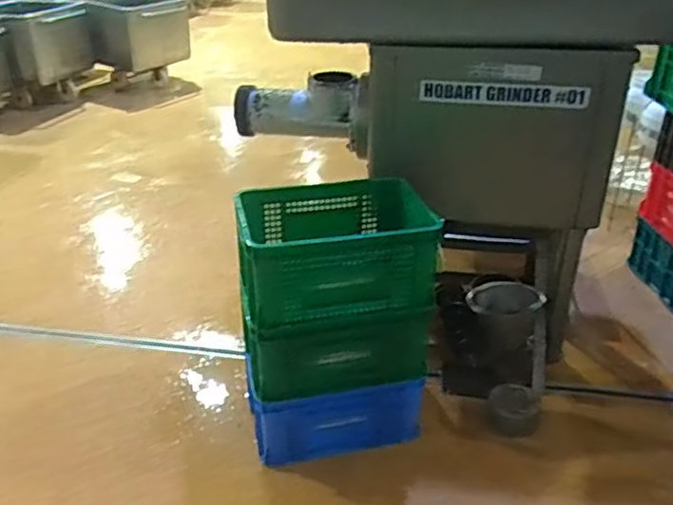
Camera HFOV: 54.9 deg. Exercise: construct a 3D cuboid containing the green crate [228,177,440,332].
[{"bbox_3d":[-0.008,-0.013,1.875,0.516,0.276,0.382,-5,30,-10],"label":"green crate"}]

